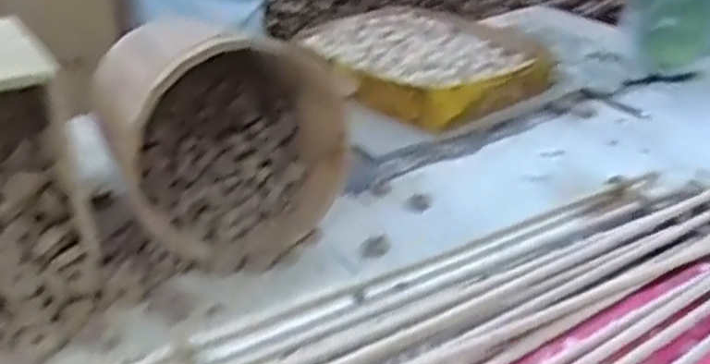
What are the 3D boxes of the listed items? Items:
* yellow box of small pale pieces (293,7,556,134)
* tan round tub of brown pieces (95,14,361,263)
[{"bbox_3d":[0.101,-0.198,1.181,0.317,0.075,0.391,-21,35,-32],"label":"yellow box of small pale pieces"},{"bbox_3d":[-0.139,-0.061,0.769,0.221,0.210,0.204,0,29,0],"label":"tan round tub of brown pieces"}]

